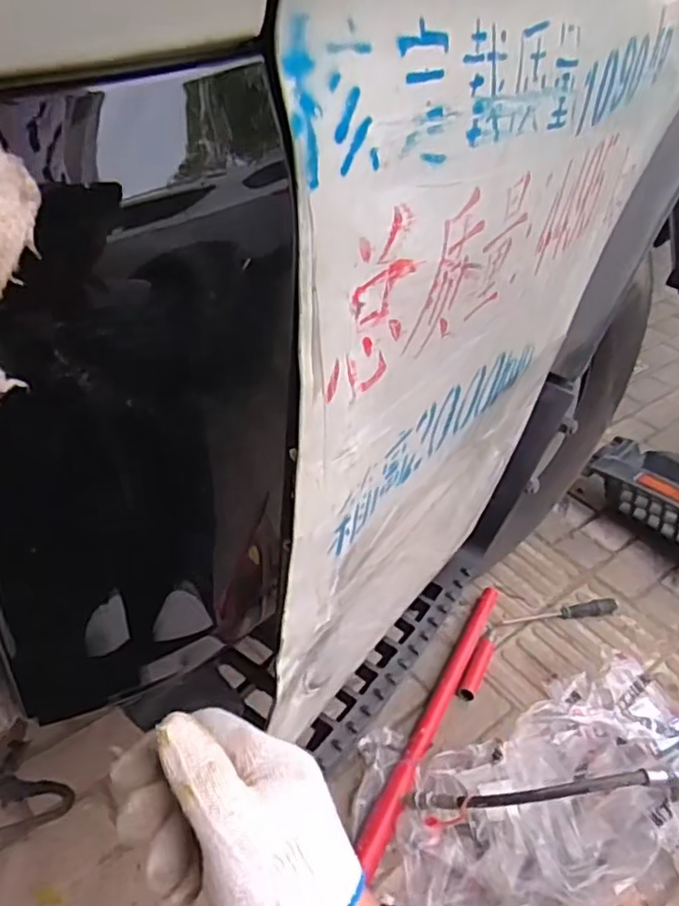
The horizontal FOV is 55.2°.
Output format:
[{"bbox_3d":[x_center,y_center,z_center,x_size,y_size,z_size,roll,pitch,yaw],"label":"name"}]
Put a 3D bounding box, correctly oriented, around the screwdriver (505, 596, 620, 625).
[{"bbox_3d":[0.434,0.307,1.255,0.241,0.023,0.039,-4,38,-14],"label":"screwdriver"}]

